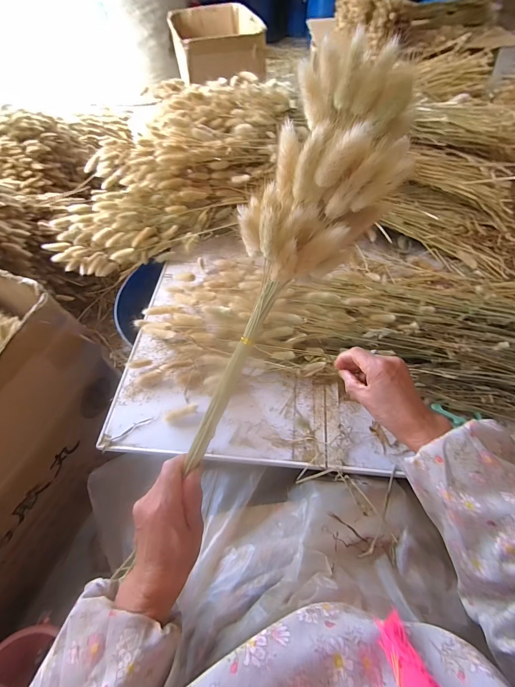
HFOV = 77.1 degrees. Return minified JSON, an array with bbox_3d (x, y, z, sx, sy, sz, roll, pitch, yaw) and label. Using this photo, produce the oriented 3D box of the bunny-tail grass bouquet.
[{"bbox_3d":[0.011,-0.038,0.262,0.089,0.345,0.068,34,21,24],"label":"bunny-tail grass bouquet"}]

